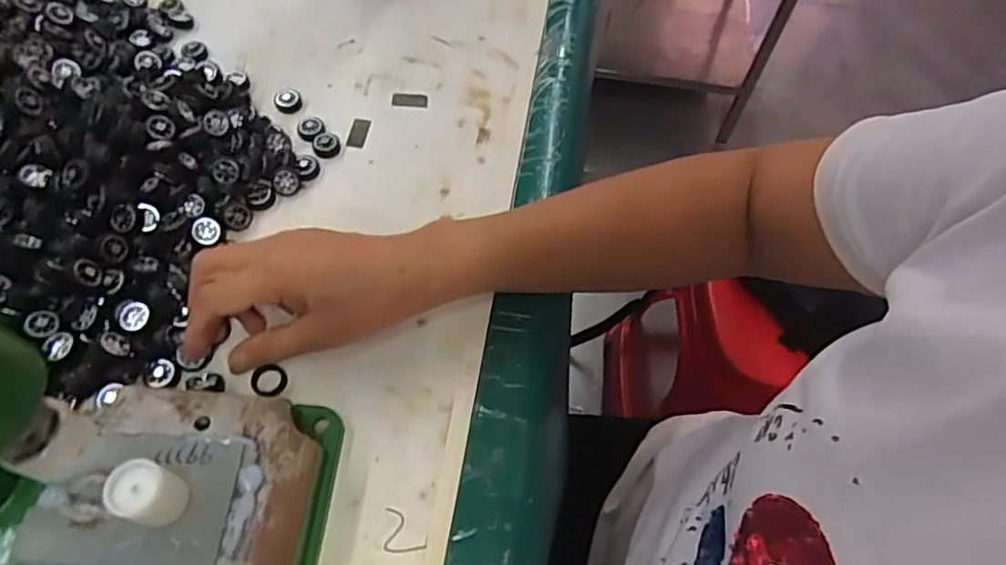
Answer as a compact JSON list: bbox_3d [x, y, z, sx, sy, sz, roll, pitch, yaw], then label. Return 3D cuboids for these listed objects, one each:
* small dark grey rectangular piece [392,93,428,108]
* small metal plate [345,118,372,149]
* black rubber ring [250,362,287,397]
[{"bbox_3d":[-0.074,-0.145,0.500,0.028,0.004,0.013,2,61,-3],"label":"small dark grey rectangular piece"},{"bbox_3d":[-0.109,-0.115,0.480,0.013,0.004,0.027,10,61,2],"label":"small metal plate"},{"bbox_3d":[-0.140,0.059,0.379,0.020,0.006,0.019,2,61,-3],"label":"black rubber ring"}]

